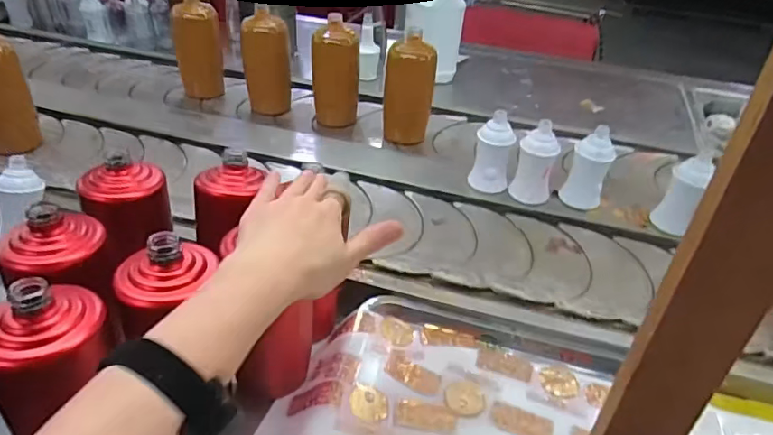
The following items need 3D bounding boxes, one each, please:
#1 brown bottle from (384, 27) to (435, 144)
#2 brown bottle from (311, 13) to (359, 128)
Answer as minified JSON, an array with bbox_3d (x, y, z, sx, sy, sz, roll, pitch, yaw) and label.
[{"bbox_3d":[0.041,-0.225,0.938,0.063,0.174,0.061,-25,46,-35],"label":"brown bottle"},{"bbox_3d":[-0.092,-0.248,0.963,0.086,0.190,0.060,0,36,-8],"label":"brown bottle"}]

